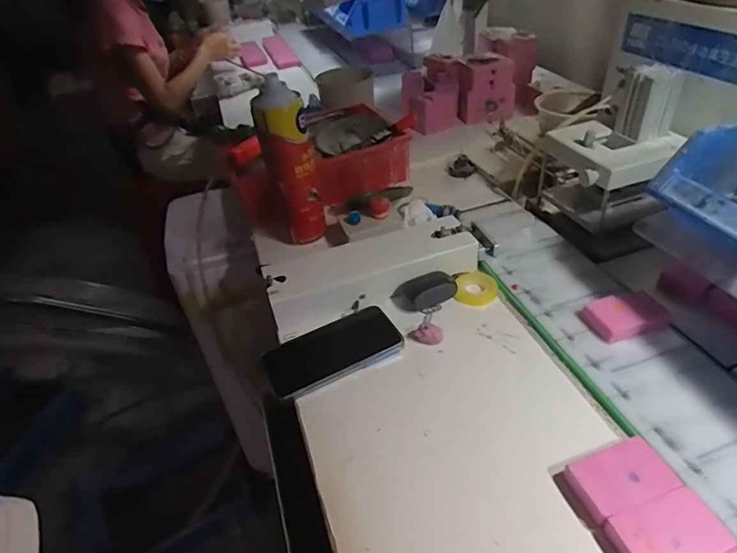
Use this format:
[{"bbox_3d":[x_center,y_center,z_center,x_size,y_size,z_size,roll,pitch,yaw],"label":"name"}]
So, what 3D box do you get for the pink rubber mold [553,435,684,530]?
[{"bbox_3d":[0.191,0.157,0.364,0.076,0.017,0.045,-16,39,-11],"label":"pink rubber mold"}]

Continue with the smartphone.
[{"bbox_3d":[-0.038,0.078,0.509,0.144,0.011,0.075,-21,40,-16],"label":"smartphone"}]

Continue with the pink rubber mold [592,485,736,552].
[{"bbox_3d":[0.207,0.183,0.330,0.078,0.014,0.045,-15,39,-9],"label":"pink rubber mold"}]

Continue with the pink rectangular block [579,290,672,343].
[{"bbox_3d":[0.267,0.039,0.484,0.081,0.023,0.047,-16,39,-10],"label":"pink rectangular block"}]

